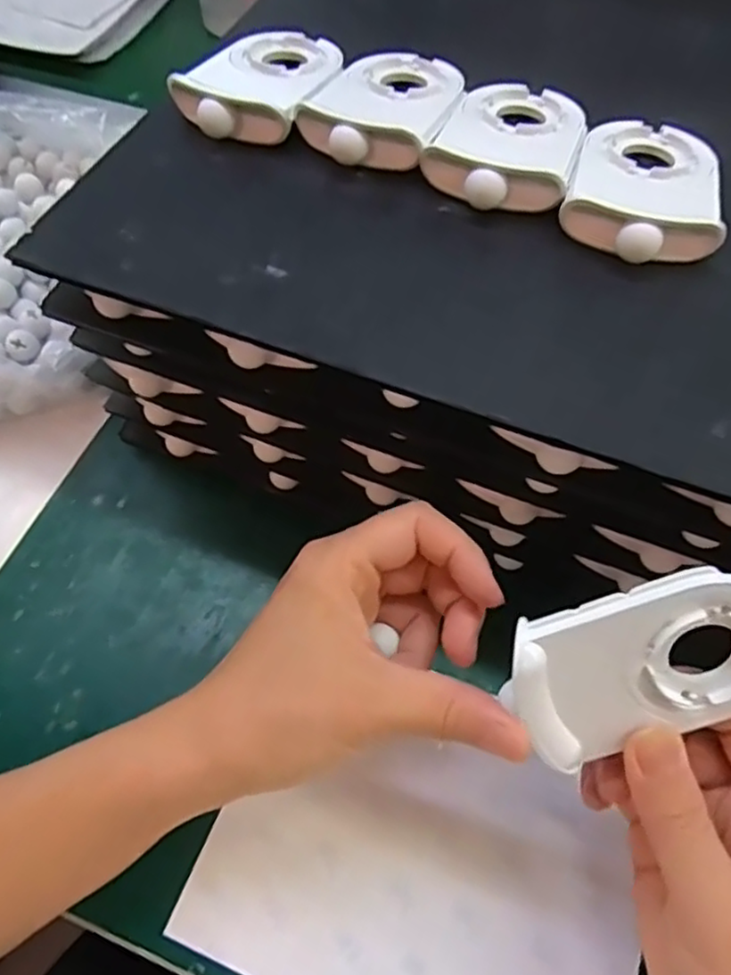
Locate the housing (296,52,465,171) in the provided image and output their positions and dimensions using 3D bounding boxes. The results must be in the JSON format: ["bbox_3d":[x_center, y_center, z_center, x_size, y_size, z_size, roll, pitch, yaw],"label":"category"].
[{"bbox_3d":[0.008,-0.172,0.298,0.060,0.014,0.085,18,61,10],"label":"housing"}]

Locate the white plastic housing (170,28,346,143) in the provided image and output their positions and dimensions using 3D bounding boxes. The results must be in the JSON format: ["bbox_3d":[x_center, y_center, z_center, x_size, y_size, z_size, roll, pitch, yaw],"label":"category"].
[{"bbox_3d":[-0.046,-0.189,0.308,0.056,0.014,0.089,22,62,12],"label":"white plastic housing"}]

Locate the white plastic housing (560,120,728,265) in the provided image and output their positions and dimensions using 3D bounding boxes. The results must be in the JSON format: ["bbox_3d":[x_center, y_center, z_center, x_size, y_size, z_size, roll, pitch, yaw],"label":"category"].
[{"bbox_3d":[0.112,-0.123,0.269,0.057,0.014,0.087,16,61,9],"label":"white plastic housing"}]

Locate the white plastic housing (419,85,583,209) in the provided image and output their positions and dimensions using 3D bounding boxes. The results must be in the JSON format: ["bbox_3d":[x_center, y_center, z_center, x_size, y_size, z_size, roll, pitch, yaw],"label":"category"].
[{"bbox_3d":[0.061,-0.149,0.283,0.056,0.012,0.085,17,61,9],"label":"white plastic housing"}]

